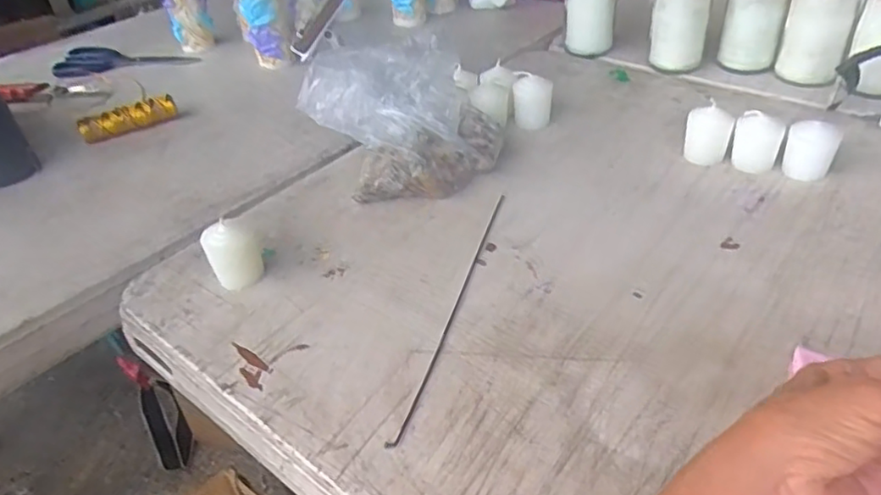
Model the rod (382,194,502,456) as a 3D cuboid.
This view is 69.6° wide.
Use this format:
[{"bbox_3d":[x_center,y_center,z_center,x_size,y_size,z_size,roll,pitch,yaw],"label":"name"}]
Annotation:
[{"bbox_3d":[0.013,0.035,0.447,0.007,0.004,0.252,9,40,18],"label":"rod"}]

